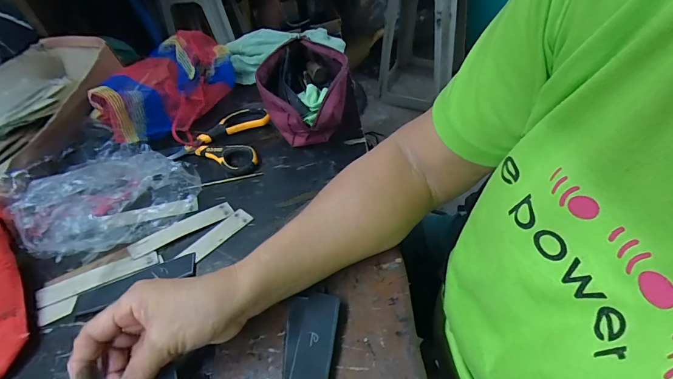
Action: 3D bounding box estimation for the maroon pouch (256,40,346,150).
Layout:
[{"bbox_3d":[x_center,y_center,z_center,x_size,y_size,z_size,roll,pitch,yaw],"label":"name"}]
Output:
[{"bbox_3d":[-0.046,-0.152,0.545,0.129,0.075,0.184,0,48,5],"label":"maroon pouch"}]

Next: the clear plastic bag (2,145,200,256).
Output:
[{"bbox_3d":[-0.273,0.013,0.431,0.206,0.060,0.106,-22,50,-14],"label":"clear plastic bag"}]

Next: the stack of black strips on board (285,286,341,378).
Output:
[{"bbox_3d":[-0.024,0.149,0.287,0.043,0.014,0.139,1,48,6],"label":"stack of black strips on board"}]

